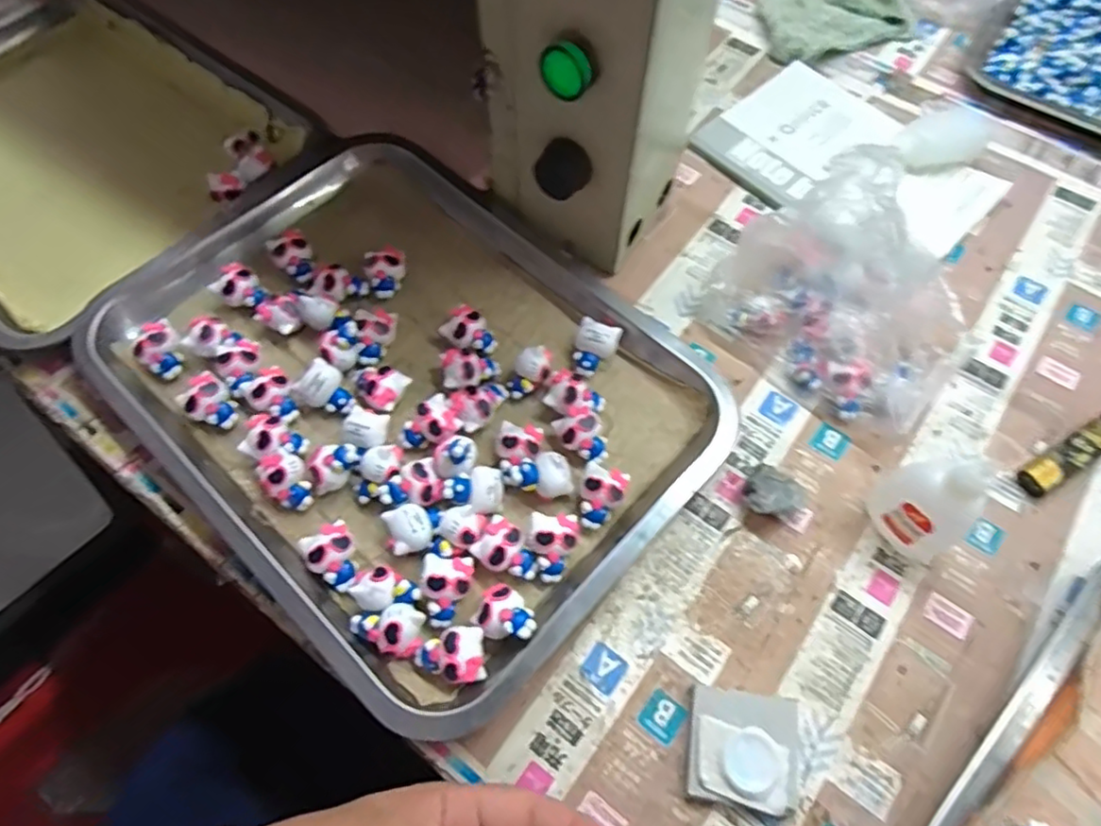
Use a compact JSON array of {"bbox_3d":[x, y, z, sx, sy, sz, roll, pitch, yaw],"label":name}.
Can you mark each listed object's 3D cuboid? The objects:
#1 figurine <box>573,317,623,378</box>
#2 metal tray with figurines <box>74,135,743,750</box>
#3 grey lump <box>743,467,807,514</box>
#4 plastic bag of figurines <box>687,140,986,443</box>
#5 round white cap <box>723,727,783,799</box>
[{"bbox_3d":[0.029,-0.041,0.402,0.027,0.019,0.035,13,65,6],"label":"figurine"},{"bbox_3d":[-0.091,-0.023,0.402,0.360,0.038,0.279,40,70,17],"label":"metal tray with figurines"},{"bbox_3d":[0.127,0.047,0.362,0.030,0.022,0.029,0,64,0],"label":"grey lump"},{"bbox_3d":[0.185,-0.075,0.384,0.104,0.101,0.148,-37,70,-17],"label":"plastic bag of figurines"},{"bbox_3d":[0.095,0.164,0.300,0.026,0.005,0.029,39,70,17],"label":"round white cap"}]

